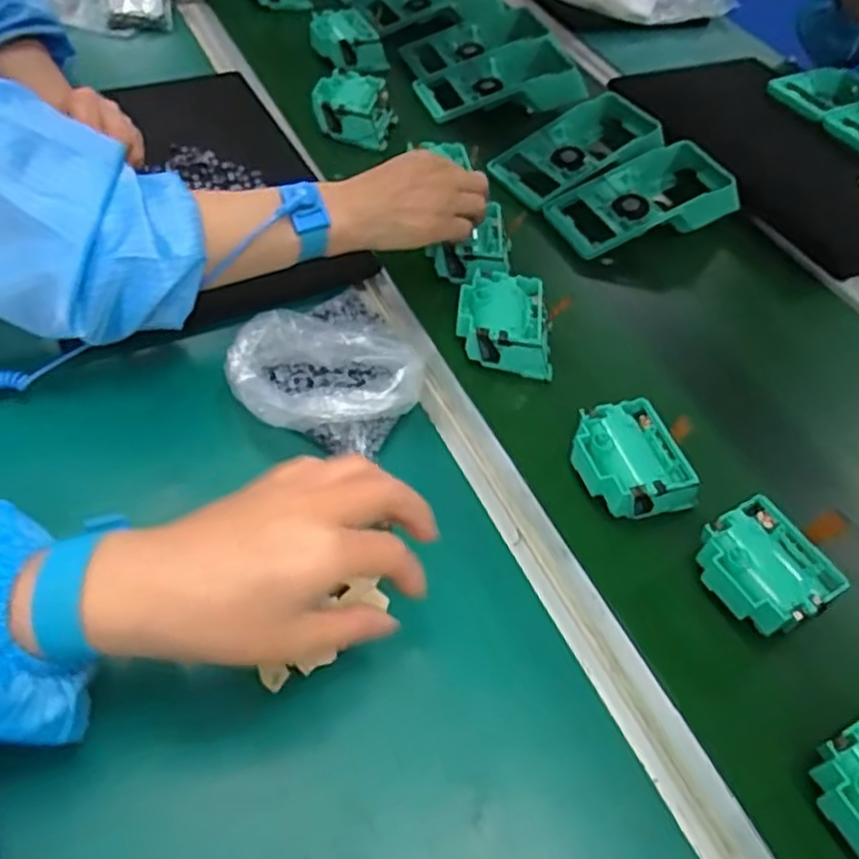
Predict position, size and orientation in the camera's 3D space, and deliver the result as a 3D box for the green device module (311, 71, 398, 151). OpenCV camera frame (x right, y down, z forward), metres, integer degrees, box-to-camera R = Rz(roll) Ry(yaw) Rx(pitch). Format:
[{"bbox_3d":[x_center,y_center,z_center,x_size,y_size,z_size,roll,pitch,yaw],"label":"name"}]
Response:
[{"bbox_3d":[-0.079,-0.330,0.761,0.082,0.038,0.089,13,55,1],"label":"green device module"}]

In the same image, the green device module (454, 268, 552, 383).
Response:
[{"bbox_3d":[0.060,-0.084,0.579,0.078,0.041,0.081,9,55,-2],"label":"green device module"}]

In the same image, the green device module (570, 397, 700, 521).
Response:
[{"bbox_3d":[0.135,0.024,0.505,0.070,0.043,0.079,-15,60,-18],"label":"green device module"}]

